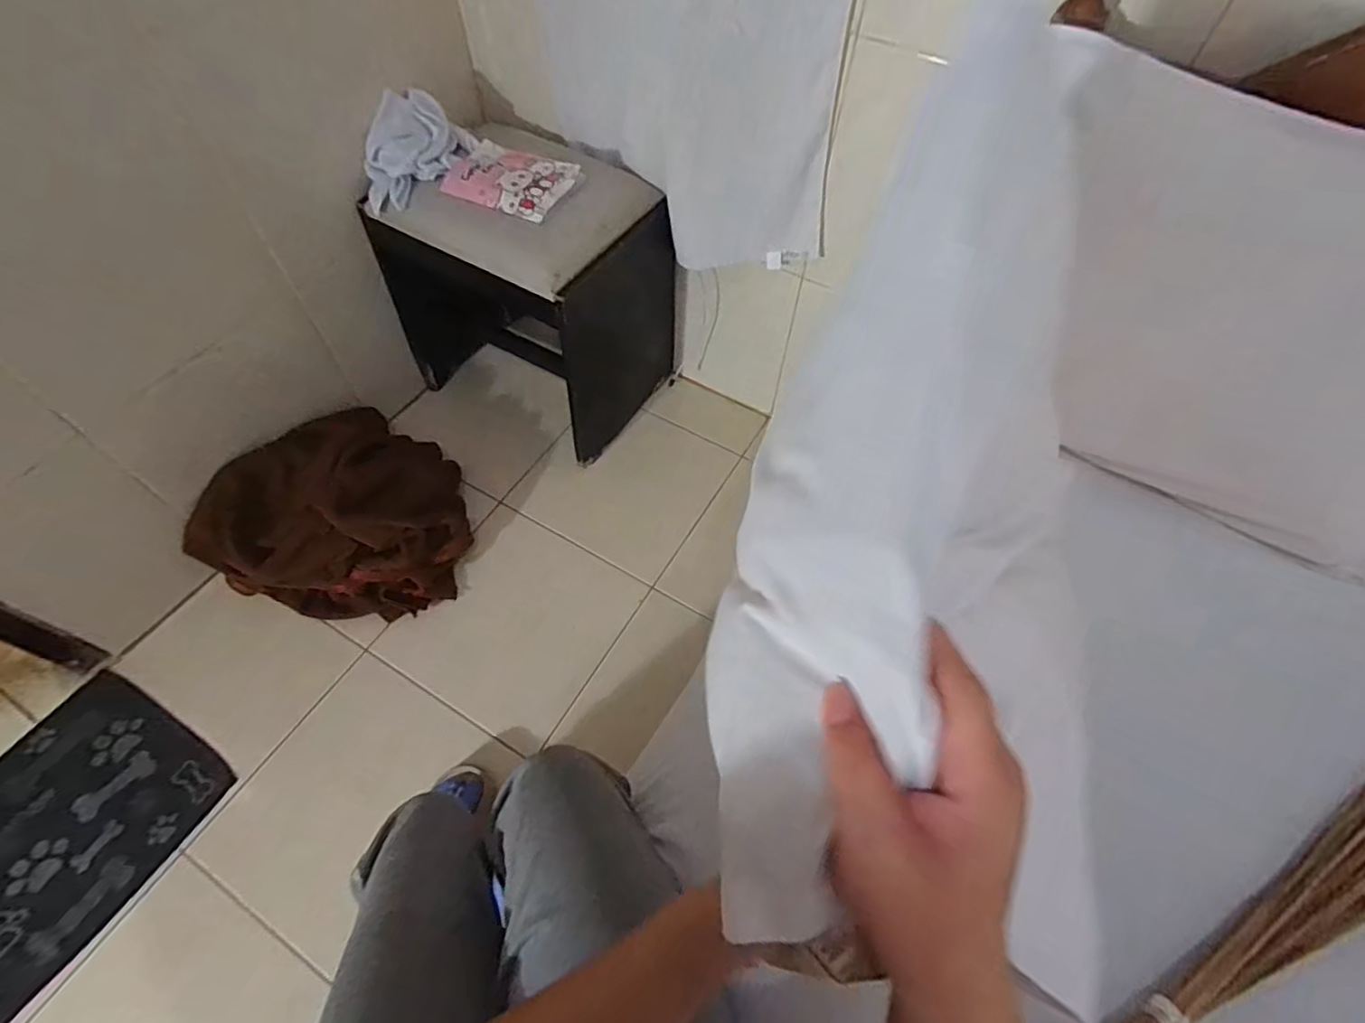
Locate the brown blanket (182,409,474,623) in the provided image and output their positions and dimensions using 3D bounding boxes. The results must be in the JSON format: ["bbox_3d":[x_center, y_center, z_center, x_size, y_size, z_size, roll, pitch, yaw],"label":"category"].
[{"bbox_3d":[-0.663,-0.006,1.214,0.464,0.207,0.345,9,58,4],"label":"brown blanket"}]

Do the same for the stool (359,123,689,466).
[{"bbox_3d":[-0.297,-0.462,1.325,0.456,0.504,0.395,33,63,17],"label":"stool"}]

